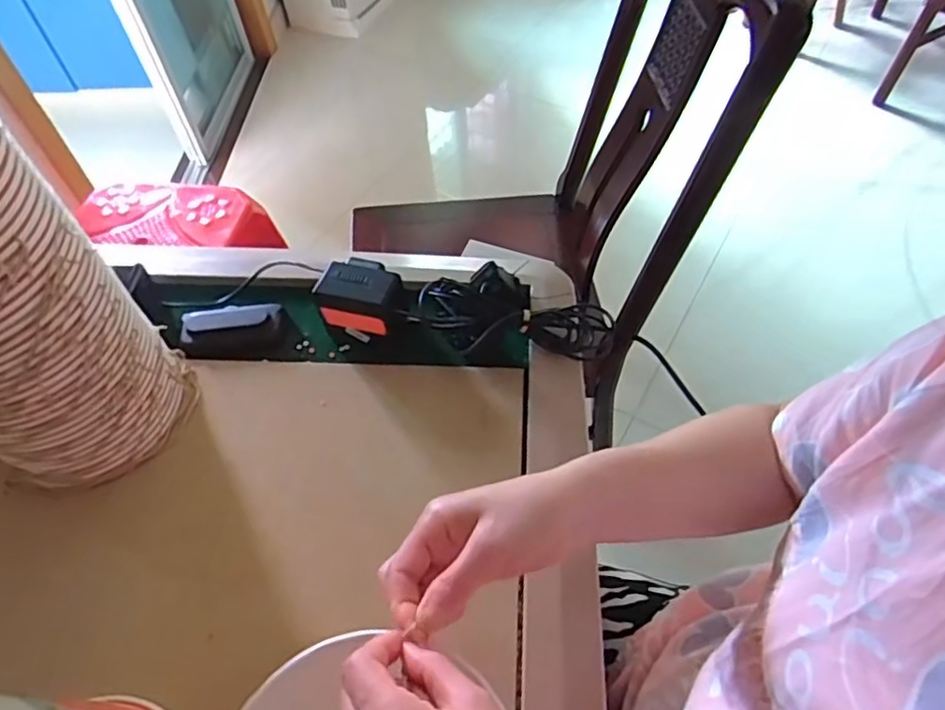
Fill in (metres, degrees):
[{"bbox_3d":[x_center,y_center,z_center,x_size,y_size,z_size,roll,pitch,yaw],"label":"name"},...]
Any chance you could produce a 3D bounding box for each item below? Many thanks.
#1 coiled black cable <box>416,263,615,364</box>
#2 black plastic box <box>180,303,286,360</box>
[{"bbox_3d":[0.040,-0.049,0.639,0.181,0.060,0.088,11,54,-7],"label":"coiled black cable"},{"bbox_3d":[-0.246,-0.024,0.659,0.100,0.022,0.056,-4,54,0],"label":"black plastic box"}]

